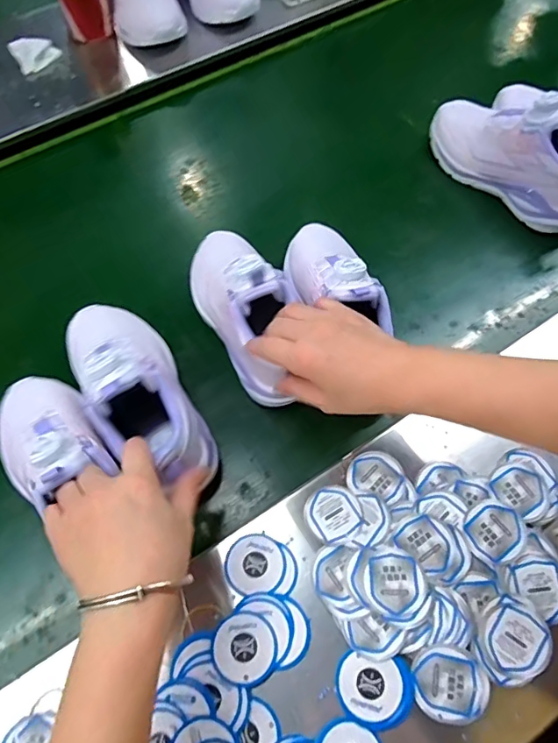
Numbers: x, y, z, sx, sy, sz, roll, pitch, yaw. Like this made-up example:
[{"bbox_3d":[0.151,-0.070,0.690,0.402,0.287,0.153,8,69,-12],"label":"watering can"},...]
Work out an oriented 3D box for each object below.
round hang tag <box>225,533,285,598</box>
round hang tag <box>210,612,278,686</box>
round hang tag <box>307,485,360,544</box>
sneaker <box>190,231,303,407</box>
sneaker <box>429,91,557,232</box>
[{"bbox_3d":[-0.019,0.155,0.406,0.046,0.004,0.046,1,62,-2],"label":"round hang tag"},{"bbox_3d":[-0.025,0.206,0.377,0.047,0.004,0.048,-26,65,-15],"label":"round hang tag"},{"bbox_3d":[0.046,0.119,0.423,0.044,0.004,0.045,-1,64,2],"label":"round hang tag"},{"bbox_3d":[-0.031,-0.074,0.475,0.083,0.094,0.203,-25,65,-9],"label":"sneaker"},{"bbox_3d":[0.276,-0.260,0.589,0.084,0.107,0.219,-41,70,-18],"label":"sneaker"}]

